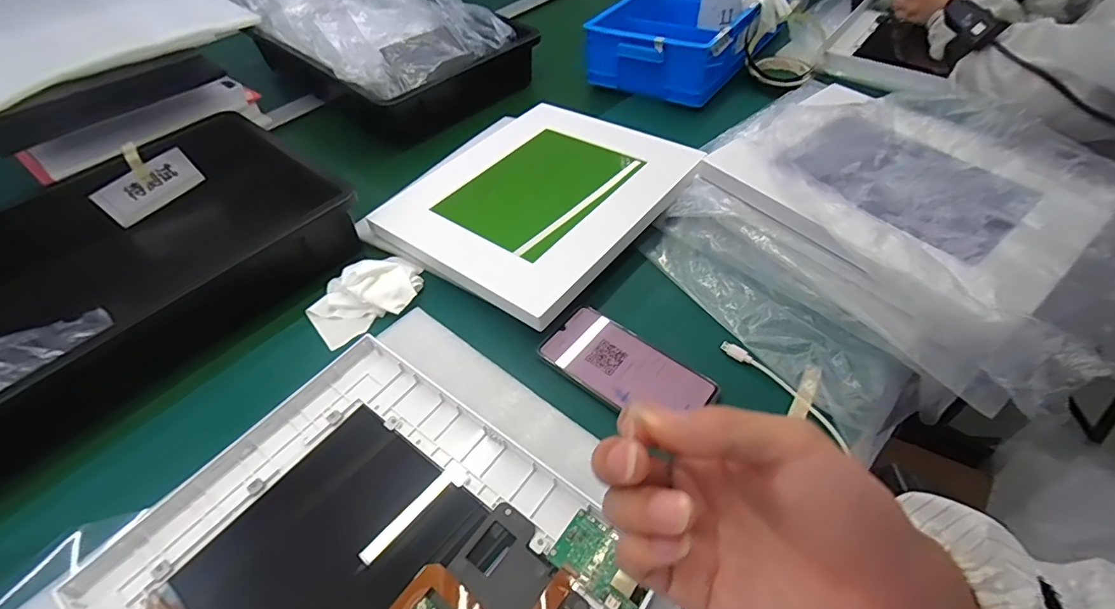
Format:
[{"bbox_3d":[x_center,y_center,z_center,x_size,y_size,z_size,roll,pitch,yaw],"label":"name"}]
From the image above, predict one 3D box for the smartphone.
[{"bbox_3d":[0.058,0.054,0.438,0.144,0.010,0.071,31,57,26],"label":"smartphone"}]

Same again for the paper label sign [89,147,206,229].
[{"bbox_3d":[-0.490,-0.141,0.605,0.004,0.048,0.105,27,63,39],"label":"paper label sign"}]

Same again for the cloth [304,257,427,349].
[{"bbox_3d":[-0.190,-0.015,0.495,0.111,0.032,0.080,-29,53,-20],"label":"cloth"}]

